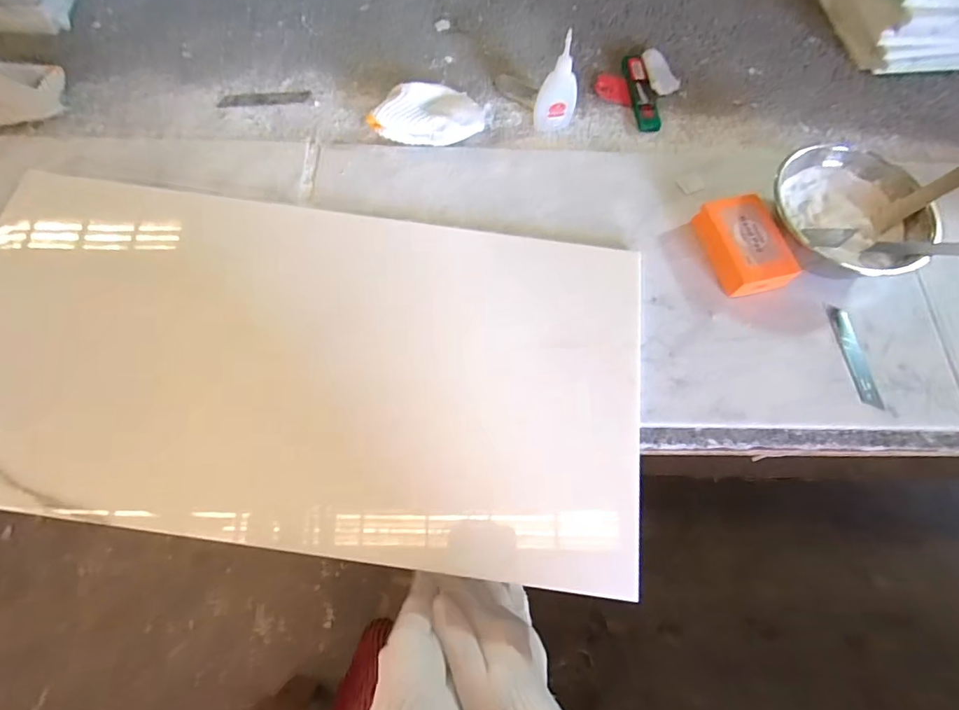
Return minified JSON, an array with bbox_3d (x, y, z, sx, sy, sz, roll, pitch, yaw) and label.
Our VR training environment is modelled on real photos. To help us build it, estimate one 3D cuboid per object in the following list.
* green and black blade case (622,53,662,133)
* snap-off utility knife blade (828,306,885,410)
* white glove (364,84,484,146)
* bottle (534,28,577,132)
[{"bbox_3d":[0.192,-0.319,0.571,0.025,0.014,0.127,-2,67,-4],"label":"green and black blade case"},{"bbox_3d":[0.351,0.000,0.447,0.021,0.004,0.101,-1,67,-4],"label":"snap-off utility knife blade"},{"bbox_3d":[-0.056,-0.266,0.524,0.125,0.036,0.075,-4,67,-5],"label":"white glove"},{"bbox_3d":[0.086,-0.287,0.510,0.044,0.100,0.021,-26,71,-13],"label":"bottle"}]

